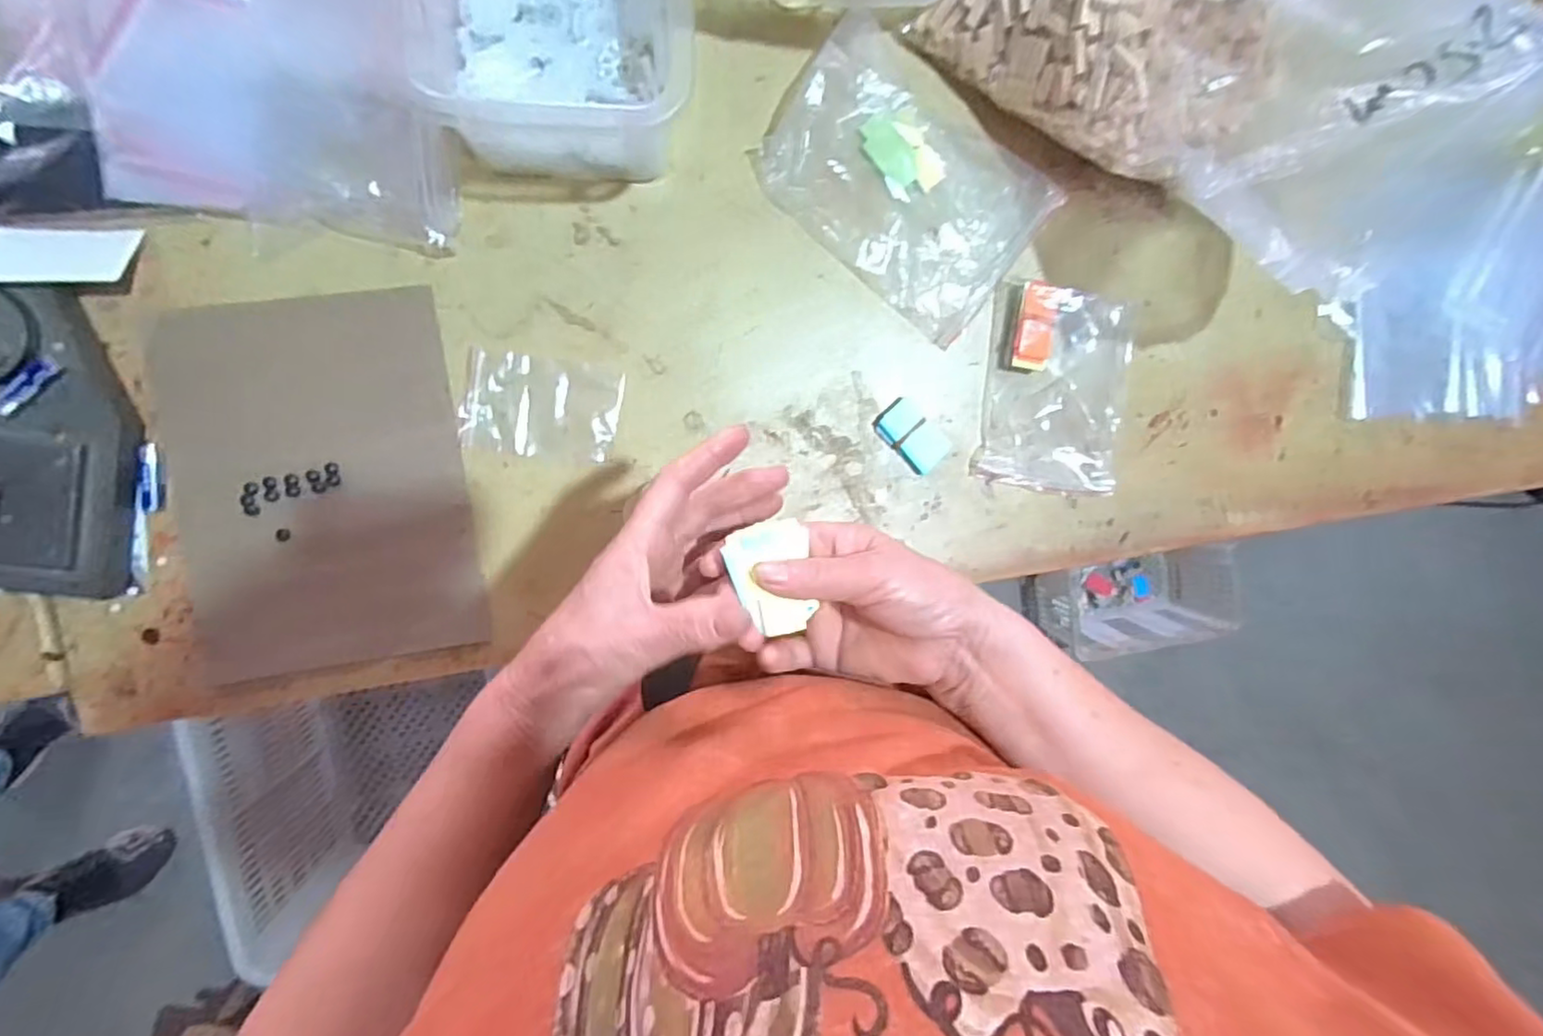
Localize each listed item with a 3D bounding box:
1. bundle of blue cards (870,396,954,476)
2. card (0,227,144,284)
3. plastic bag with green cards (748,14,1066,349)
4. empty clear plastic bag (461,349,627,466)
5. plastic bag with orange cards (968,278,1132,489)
[{"bbox_3d":[0.119,-0.068,0.553,0.063,0.006,0.037,44,88,-9],"label":"bundle of blue cards"},{"bbox_3d":[-0.494,-0.179,0.449,0.091,0.007,0.060,-3,56,-10],"label":"card"},{"bbox_3d":[0.111,-0.273,0.526,0.221,0.037,0.158,39,89,-9],"label":"plastic bag with green cards"},{"bbox_3d":[-0.182,-0.088,0.521,0.117,0.006,0.077,7,94,-8],"label":"empty clear plastic bag"},{"bbox_3d":[0.243,-0.108,0.559,0.119,0.023,0.167,5,94,-8],"label":"plastic bag with orange cards"}]

